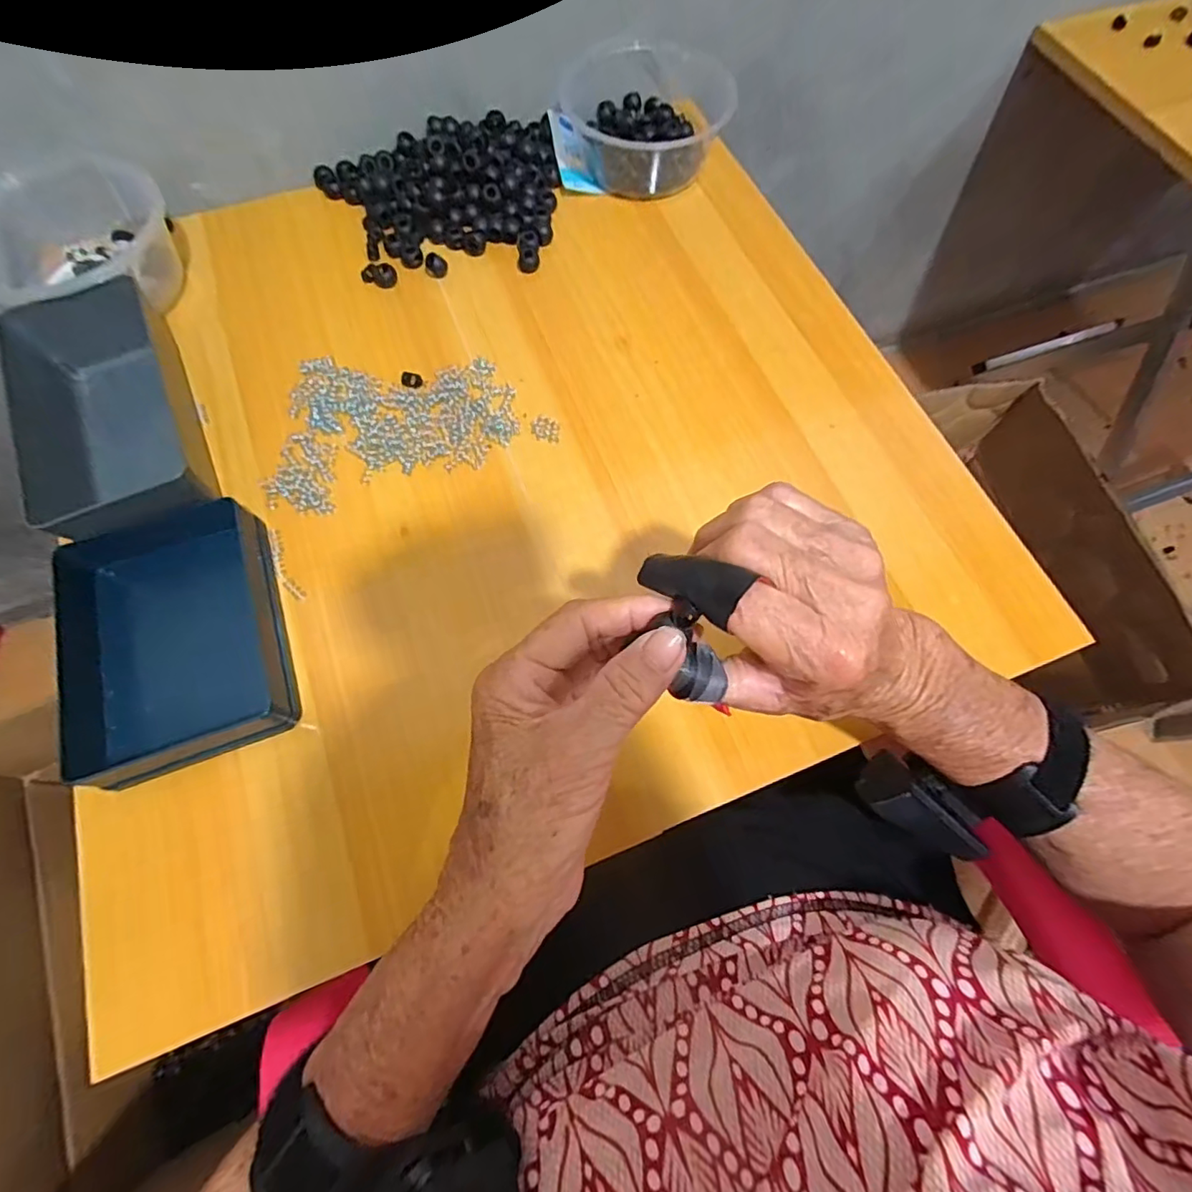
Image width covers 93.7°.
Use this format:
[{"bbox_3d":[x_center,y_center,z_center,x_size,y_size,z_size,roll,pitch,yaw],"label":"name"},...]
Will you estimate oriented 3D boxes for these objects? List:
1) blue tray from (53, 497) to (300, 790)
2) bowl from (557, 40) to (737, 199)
[{"bbox_3d":[-0.249,0.018,0.330,0.109,0.032,0.157,-21,70,-8],"label":"blue tray"},{"bbox_3d":[0.054,-0.430,0.498,0.147,0.053,0.132,-19,70,-8],"label":"bowl"}]

